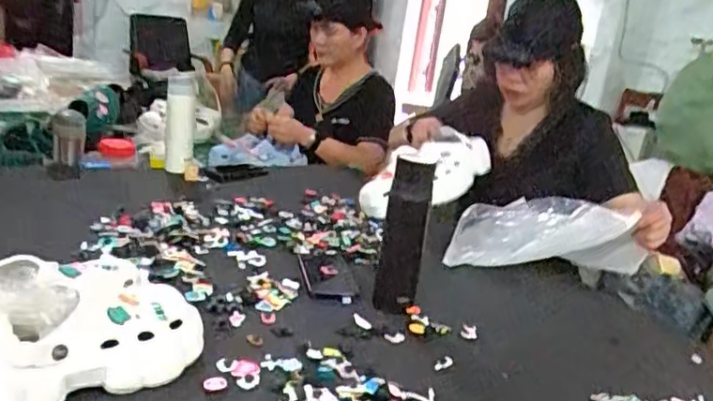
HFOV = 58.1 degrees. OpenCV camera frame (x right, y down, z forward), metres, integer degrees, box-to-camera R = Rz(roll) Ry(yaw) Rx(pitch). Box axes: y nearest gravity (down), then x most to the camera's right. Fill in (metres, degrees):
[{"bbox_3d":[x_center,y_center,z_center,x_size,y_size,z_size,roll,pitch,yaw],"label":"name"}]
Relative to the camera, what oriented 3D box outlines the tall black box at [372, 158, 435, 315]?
[{"bbox_3d":[0.071,0.049,0.960,0.064,0.217,0.064,10,16,6],"label":"tall black box"}]

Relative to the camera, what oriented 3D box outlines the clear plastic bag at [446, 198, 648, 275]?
[{"bbox_3d":[0.334,0.067,1.154,0.314,0.110,0.131,2,10,34],"label":"clear plastic bag"}]

